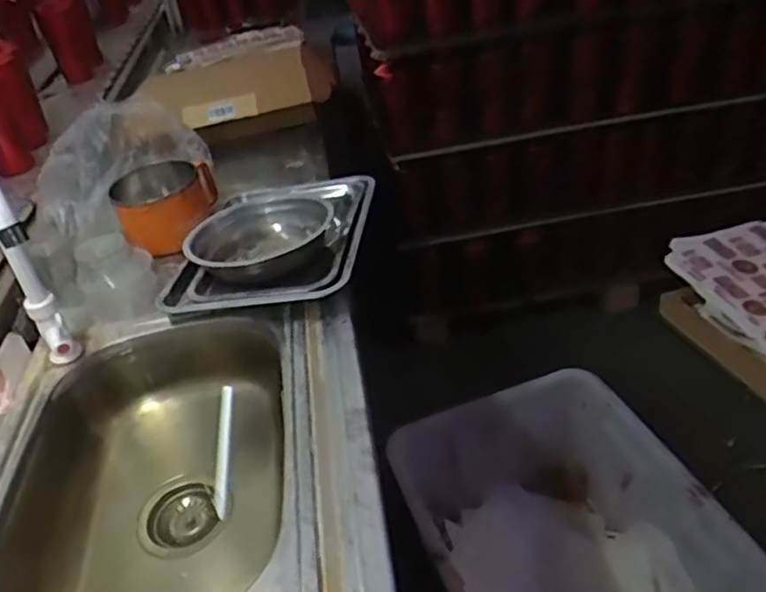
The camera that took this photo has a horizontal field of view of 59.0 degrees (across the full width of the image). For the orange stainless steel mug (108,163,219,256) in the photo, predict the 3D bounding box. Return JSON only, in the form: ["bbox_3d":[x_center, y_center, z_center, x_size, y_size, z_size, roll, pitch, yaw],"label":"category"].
[{"bbox_3d":[-0.324,-0.142,1.035,0.159,0.077,0.142,-20,38,-20],"label":"orange stainless steel mug"}]

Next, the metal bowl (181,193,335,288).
[{"bbox_3d":[-0.172,-0.069,0.934,0.181,0.065,0.181,-3,35,2],"label":"metal bowl"}]

